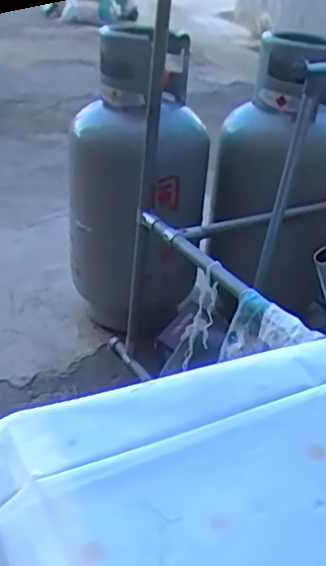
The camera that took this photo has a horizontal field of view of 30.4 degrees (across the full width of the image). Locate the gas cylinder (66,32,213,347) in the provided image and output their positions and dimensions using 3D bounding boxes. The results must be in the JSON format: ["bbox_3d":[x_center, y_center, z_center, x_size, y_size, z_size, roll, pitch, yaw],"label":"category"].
[{"bbox_3d":[-0.048,-0.171,1.215,0.278,0.600,0.252,0,32,-5],"label":"gas cylinder"}]

